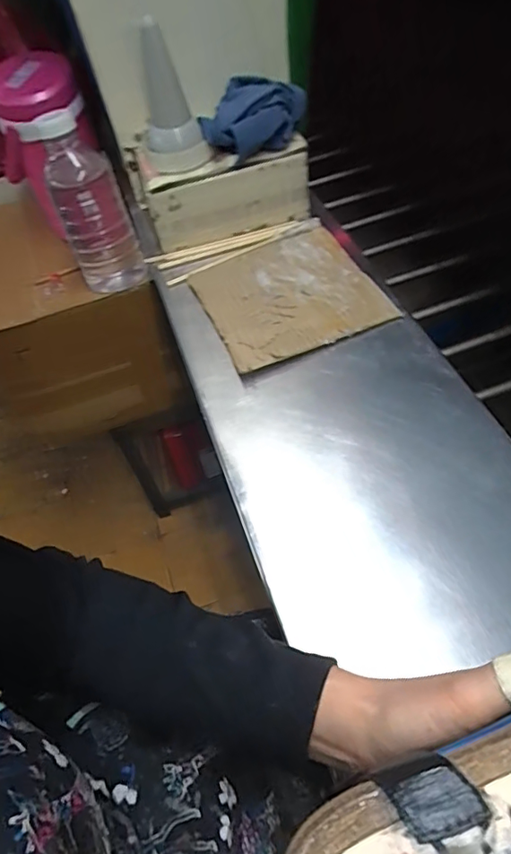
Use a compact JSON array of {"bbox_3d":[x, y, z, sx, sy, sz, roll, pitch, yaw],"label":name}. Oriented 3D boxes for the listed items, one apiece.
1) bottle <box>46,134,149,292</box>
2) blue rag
[{"bbox_3d":[-0.216,-0.278,0.694,0.089,0.187,0.078,-20,54,-6],"label":"bottle"},{"bbox_3d":[-0.001,-0.357,0.588,0.103,0.042,0.109,13,57,17],"label":"blue rag"}]

